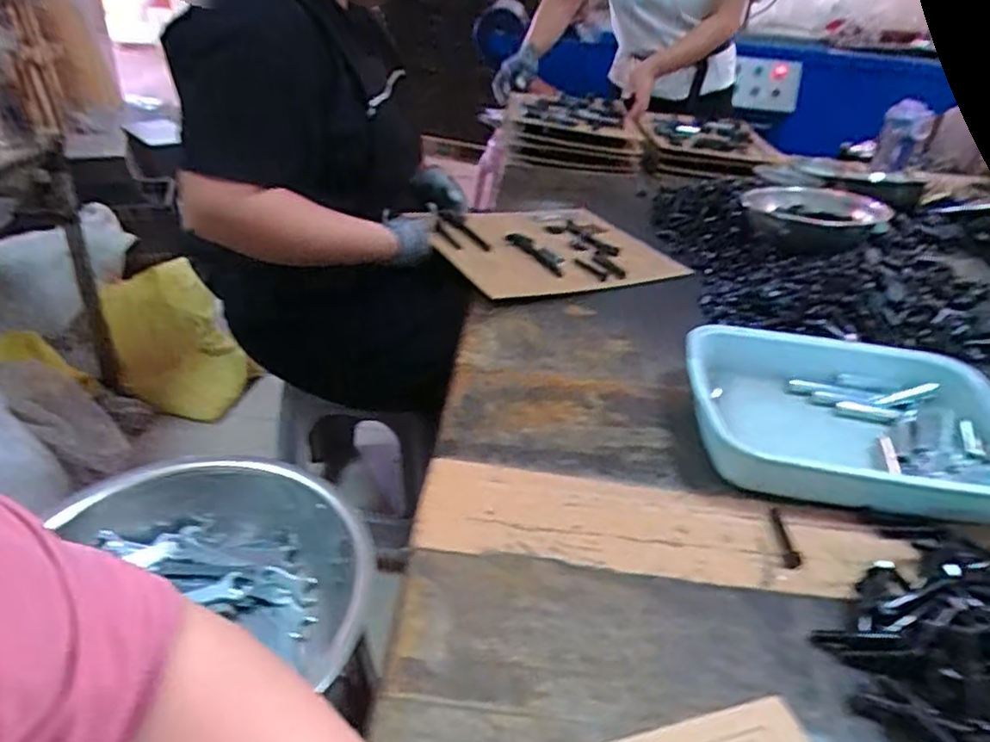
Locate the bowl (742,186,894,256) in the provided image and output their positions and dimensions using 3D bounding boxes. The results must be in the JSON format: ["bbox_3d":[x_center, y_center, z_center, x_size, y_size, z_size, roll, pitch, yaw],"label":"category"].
[{"bbox_3d":[0.512,-0.241,1.018,0.208,0.057,0.174,-12,37,-24],"label":"bowl"}]

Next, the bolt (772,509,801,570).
[{"bbox_3d":[0.246,0.139,0.553,0.013,0.008,0.064,8,33,7],"label":"bolt"}]

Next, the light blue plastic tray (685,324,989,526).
[{"bbox_3d":[0.351,0.047,0.645,0.308,0.066,0.216,6,33,4],"label":"light blue plastic tray"}]

